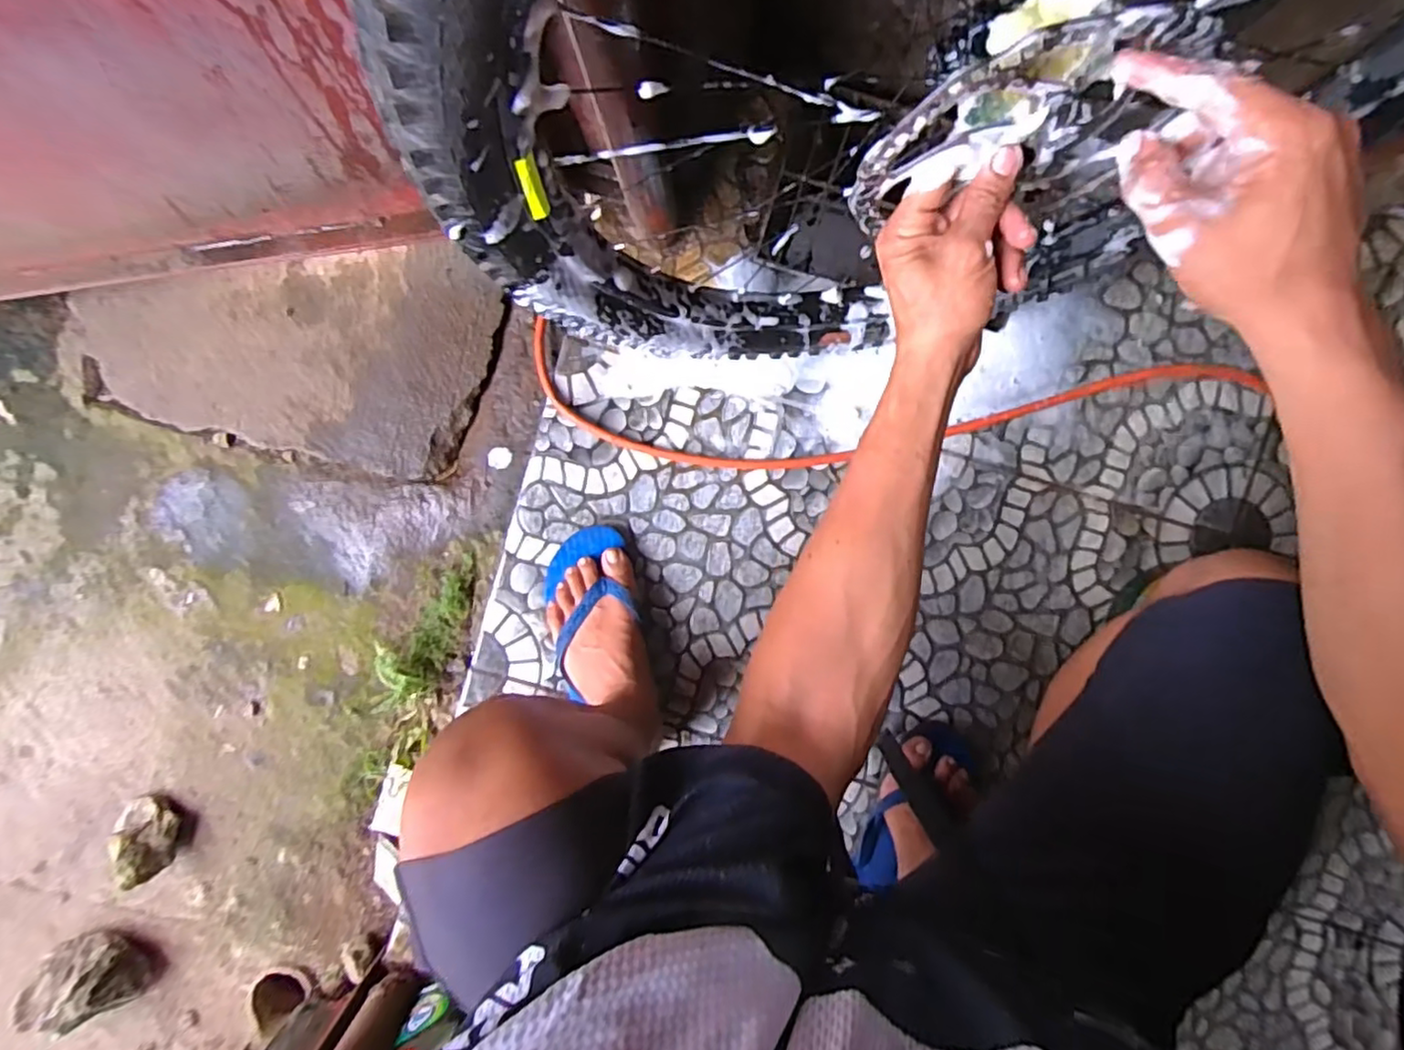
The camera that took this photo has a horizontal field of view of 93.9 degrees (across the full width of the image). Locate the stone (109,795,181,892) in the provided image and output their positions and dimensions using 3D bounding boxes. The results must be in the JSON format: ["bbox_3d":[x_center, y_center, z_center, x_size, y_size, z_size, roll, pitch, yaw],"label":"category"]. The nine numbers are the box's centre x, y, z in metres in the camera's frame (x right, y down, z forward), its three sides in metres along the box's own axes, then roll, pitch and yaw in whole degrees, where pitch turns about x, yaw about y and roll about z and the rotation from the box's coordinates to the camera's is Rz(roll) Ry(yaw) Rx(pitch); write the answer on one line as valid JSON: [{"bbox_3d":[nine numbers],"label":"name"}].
[{"bbox_3d":[-0.657,0.371,0.778,0.051,0.070,0.091,-17,93,3],"label":"stone"}]

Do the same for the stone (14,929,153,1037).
[{"bbox_3d":[-0.728,0.539,0.781,0.108,0.086,0.099,0,94,2],"label":"stone"}]

